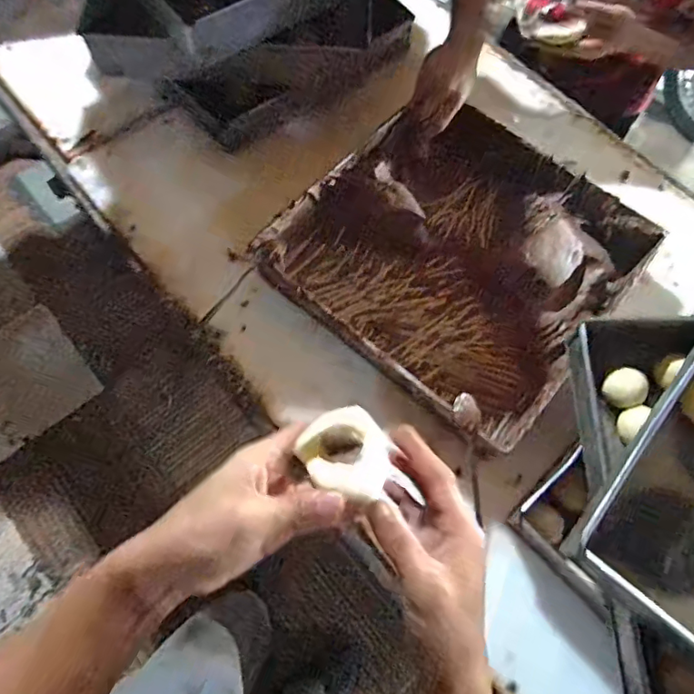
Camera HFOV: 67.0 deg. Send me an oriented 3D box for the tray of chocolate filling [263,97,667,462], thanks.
[{"bbox_3d":[0.155,-0.133,0.736,0.410,0.075,0.413,38,71,13],"label":"tray of chocolate filling"}]

